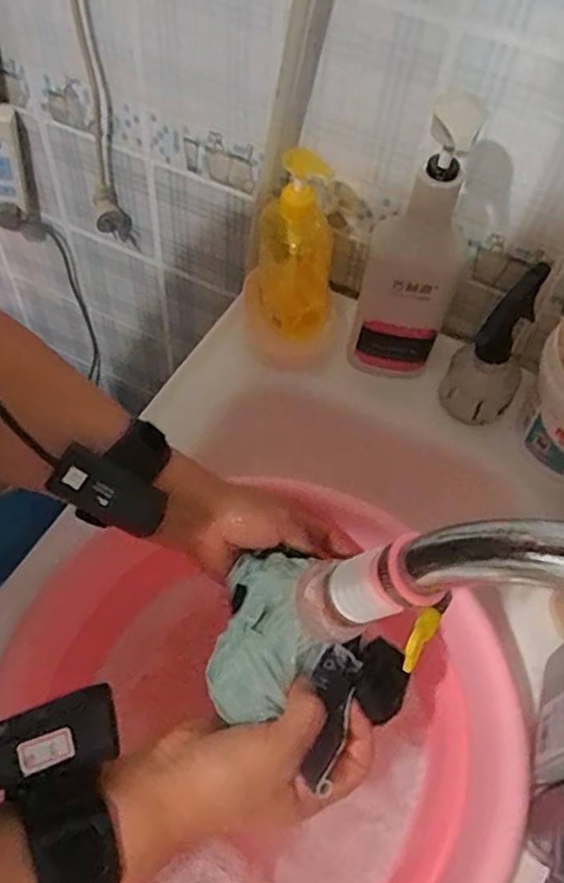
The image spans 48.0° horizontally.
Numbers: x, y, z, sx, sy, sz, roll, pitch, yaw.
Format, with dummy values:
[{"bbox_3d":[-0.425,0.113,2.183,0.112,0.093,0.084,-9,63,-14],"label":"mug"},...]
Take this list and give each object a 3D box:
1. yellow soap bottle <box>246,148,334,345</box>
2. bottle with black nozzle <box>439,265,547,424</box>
[{"bbox_3d":[0.009,-0.183,0.611,0.082,0.185,0.051,4,56,0],"label":"yellow soap bottle"},{"bbox_3d":[0.200,-0.090,0.587,0.068,0.145,0.081,25,58,13],"label":"bottle with black nozzle"}]

